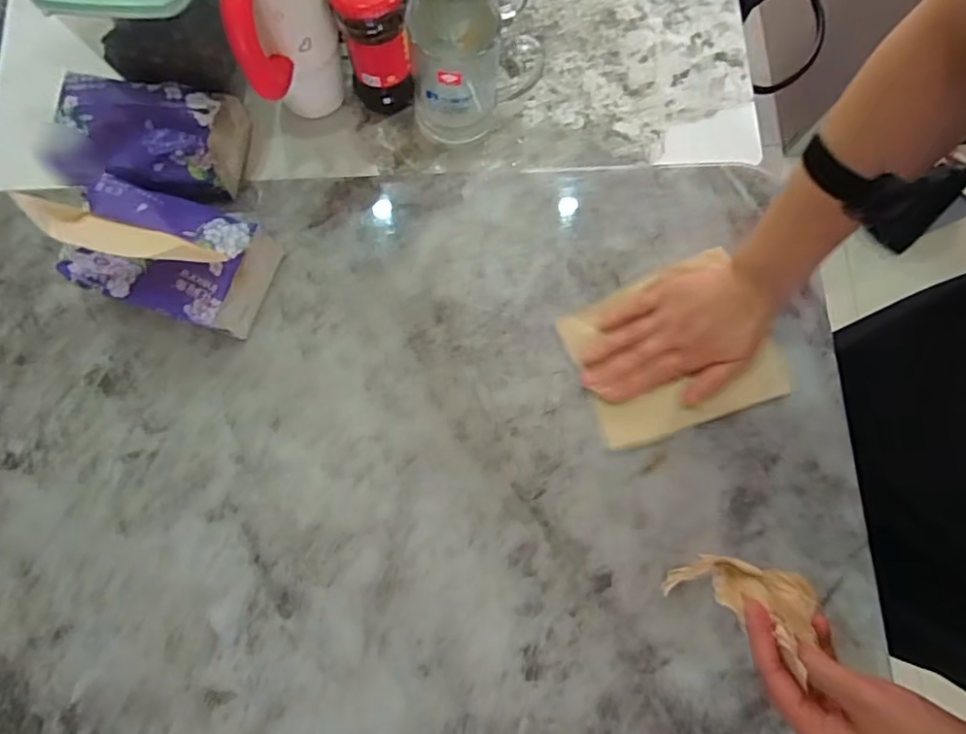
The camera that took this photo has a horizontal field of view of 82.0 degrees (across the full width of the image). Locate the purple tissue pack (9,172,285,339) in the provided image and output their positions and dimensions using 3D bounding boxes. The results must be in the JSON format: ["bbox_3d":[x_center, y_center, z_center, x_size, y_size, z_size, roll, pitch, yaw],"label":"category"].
[{"bbox_3d":[-0.272,-0.102,0.469,0.149,0.129,0.099,19,80,2],"label":"purple tissue pack"}]

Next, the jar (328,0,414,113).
[{"bbox_3d":[-0.098,-0.301,0.515,0.062,0.140,0.056,-4,80,-2],"label":"jar"}]

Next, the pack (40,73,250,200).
[{"bbox_3d":[-0.306,-0.214,0.521,0.155,0.073,0.100,0,80,-1],"label":"pack"}]

